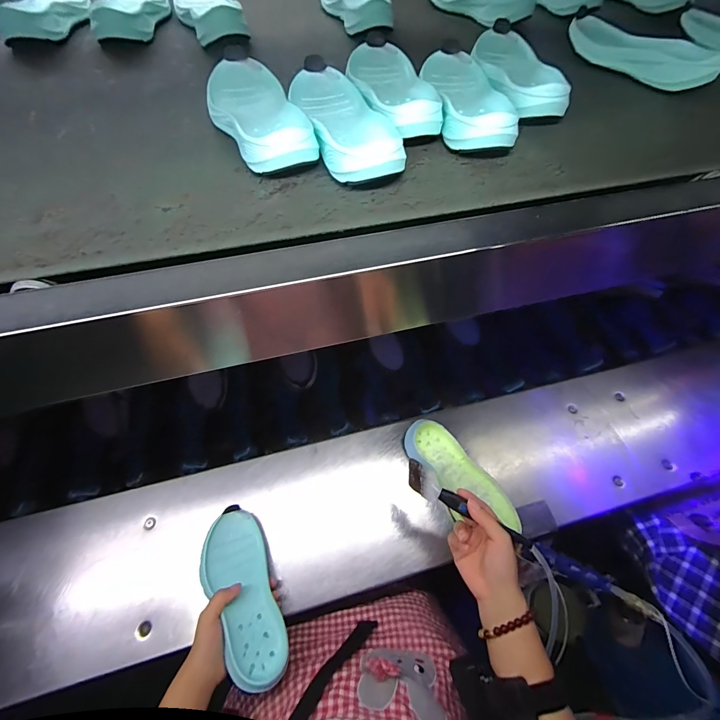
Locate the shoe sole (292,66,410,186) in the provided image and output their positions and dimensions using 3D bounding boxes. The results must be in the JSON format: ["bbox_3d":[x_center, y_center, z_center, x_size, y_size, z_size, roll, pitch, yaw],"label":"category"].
[{"bbox_3d":[-0.019,-0.254,0.374,0.077,0.035,0.203,-18,60,-13],"label":"shoe sole"}]

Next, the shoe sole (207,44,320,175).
[{"bbox_3d":[-0.117,-0.273,0.382,0.087,0.034,0.226,-18,60,-13],"label":"shoe sole"}]

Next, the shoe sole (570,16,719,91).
[{"bbox_3d":[0.385,-0.431,0.485,0.076,0.036,0.208,-37,66,-22],"label":"shoe sole"}]

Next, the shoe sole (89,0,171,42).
[{"bbox_3d":[-0.337,-0.529,0.522,0.087,0.032,0.213,-7,58,-6],"label":"shoe sole"}]

